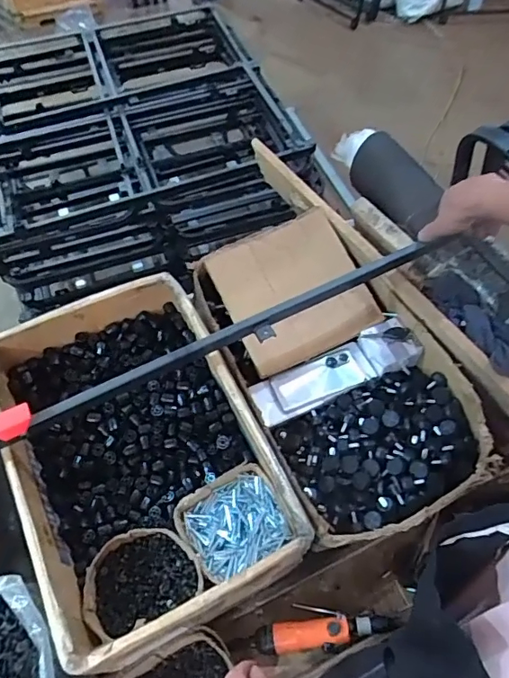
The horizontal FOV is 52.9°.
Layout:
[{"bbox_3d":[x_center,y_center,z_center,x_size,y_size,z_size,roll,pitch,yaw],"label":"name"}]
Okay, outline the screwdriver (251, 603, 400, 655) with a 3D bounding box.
[{"bbox_3d":[0.103,0.446,0.787,0.222,0.038,0.064,-4,59,-1],"label":"screwdriver"}]

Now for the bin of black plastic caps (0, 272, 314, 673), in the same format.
[{"bbox_3d":[-0.183,0.173,0.814,0.338,0.147,0.510,-25,62,-13],"label":"bin of black plastic caps"}]

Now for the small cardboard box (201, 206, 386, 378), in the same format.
[{"bbox_3d":[0.061,-0.092,0.951,0.267,0.082,0.257,-22,61,-12],"label":"small cardboard box"}]

